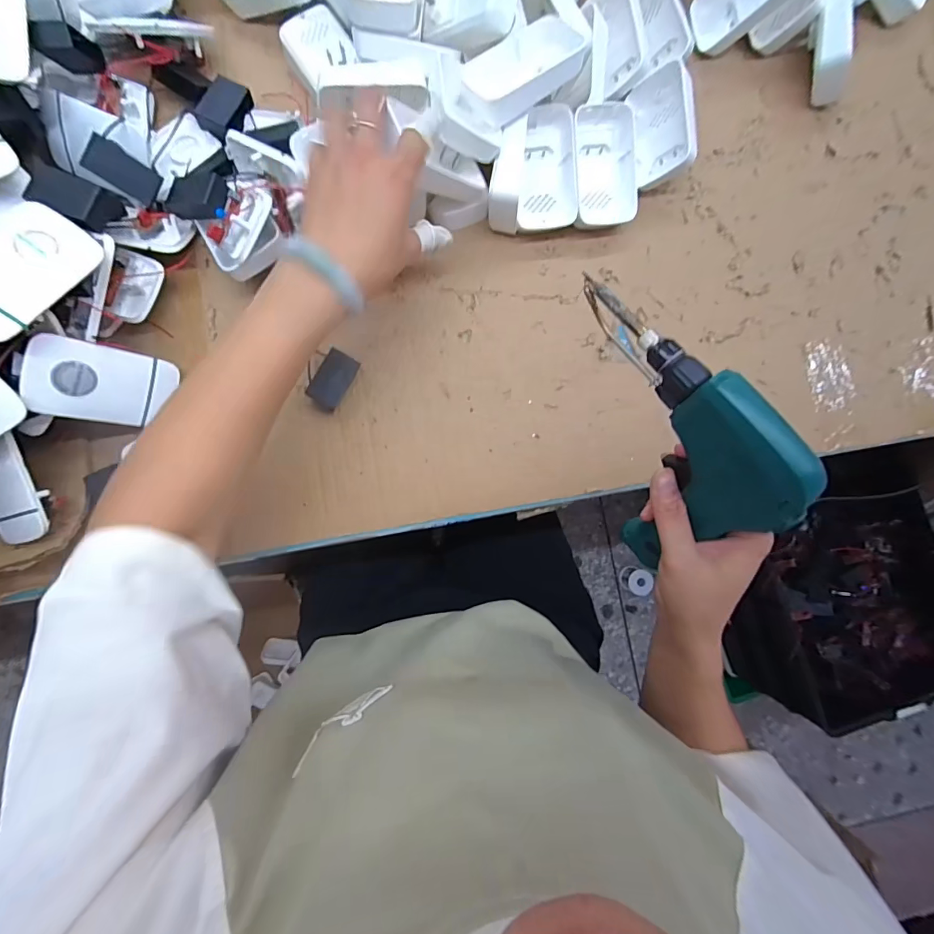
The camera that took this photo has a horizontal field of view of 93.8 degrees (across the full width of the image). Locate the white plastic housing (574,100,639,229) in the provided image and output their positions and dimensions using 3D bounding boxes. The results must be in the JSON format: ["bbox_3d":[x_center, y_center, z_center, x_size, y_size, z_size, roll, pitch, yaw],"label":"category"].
[{"bbox_3d":[0.128,-0.278,0.411,0.057,0.032,0.099,-8,102,-5],"label":"white plastic housing"}]

